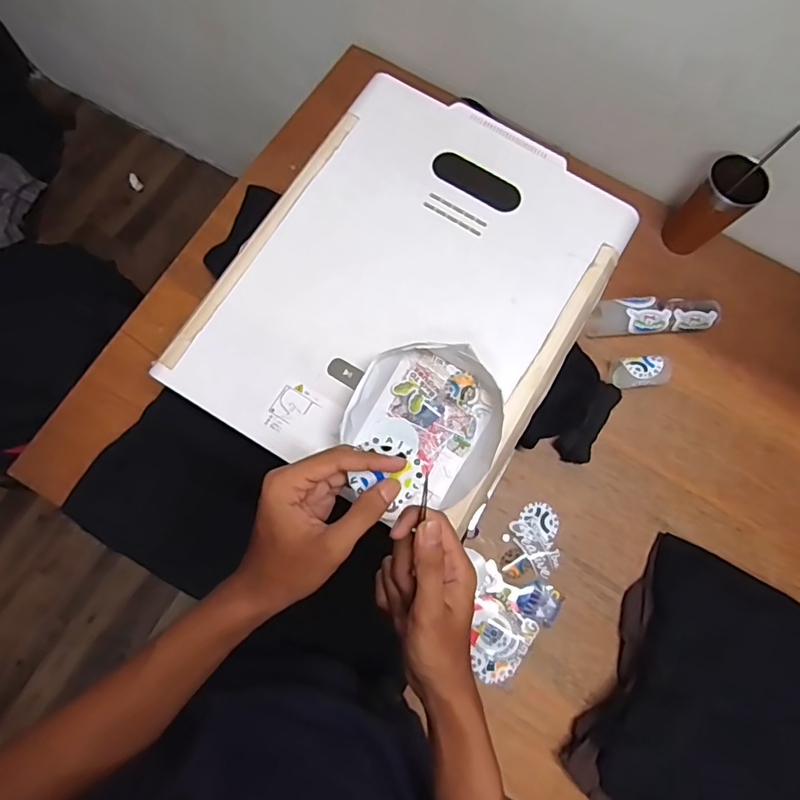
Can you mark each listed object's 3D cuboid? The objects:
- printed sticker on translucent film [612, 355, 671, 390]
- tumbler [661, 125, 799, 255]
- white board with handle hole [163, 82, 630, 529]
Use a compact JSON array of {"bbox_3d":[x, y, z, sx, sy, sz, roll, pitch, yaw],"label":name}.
[{"bbox_3d":[0.357,-0.043,0.756,0.082,0.039,0.044,-7,76,-4],"label":"printed sticker on translucent film"},{"bbox_3d":[0.478,-0.301,0.779,0.078,0.172,0.100,38,77,7],"label":"tumbler"},{"bbox_3d":[0.016,-0.137,0.623,0.400,0.017,0.495,31,78,5],"label":"white board with handle hole"}]

